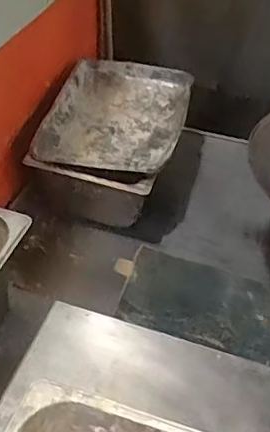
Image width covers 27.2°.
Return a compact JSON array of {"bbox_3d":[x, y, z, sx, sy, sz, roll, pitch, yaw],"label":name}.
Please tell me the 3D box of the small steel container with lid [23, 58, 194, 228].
[{"bbox_3d":[-0.040,-0.178,1.253,0.277,0.164,0.387,11,43,9],"label":"small steel container with lid"}]

